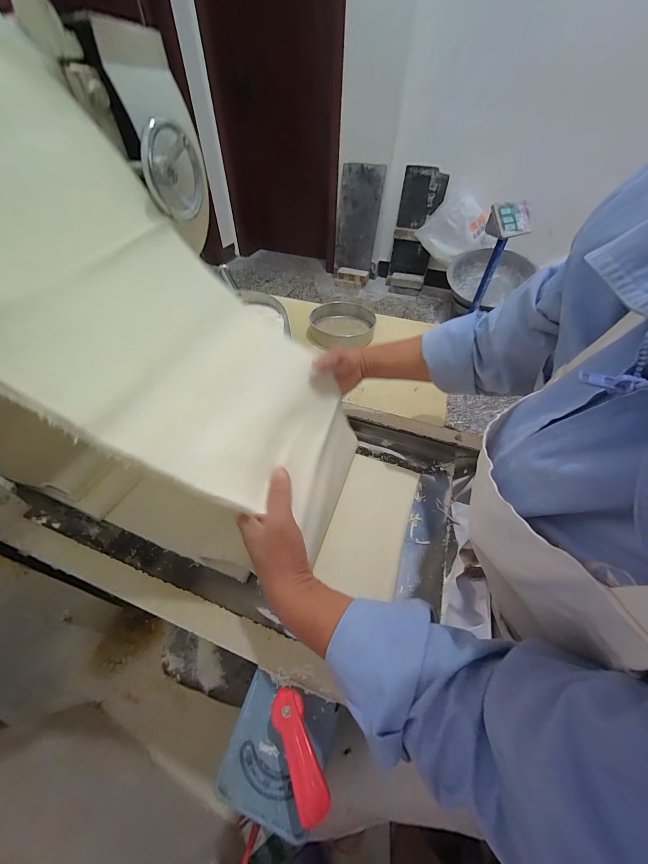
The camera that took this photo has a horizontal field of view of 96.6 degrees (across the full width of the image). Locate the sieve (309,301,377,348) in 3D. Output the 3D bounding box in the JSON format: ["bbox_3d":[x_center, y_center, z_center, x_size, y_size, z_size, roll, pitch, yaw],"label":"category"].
[{"bbox_3d":[0.050,-0.280,0.761,0.171,0.055,0.169,13,49,9],"label":"sieve"}]

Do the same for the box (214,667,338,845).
[{"bbox_3d":[-0.039,0.277,0.249,0.095,0.068,0.088,15,50,10],"label":"box"}]

